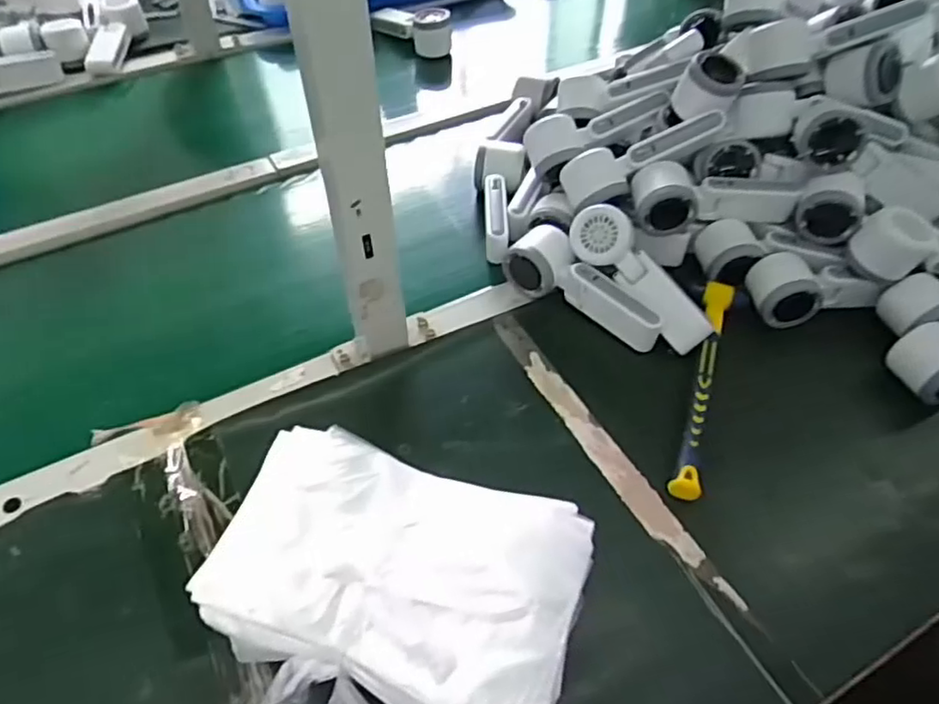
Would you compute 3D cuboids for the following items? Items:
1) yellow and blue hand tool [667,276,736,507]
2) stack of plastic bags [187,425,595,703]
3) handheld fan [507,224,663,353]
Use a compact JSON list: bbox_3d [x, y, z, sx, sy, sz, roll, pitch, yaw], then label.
[{"bbox_3d":[0.209,0.029,0.601,0.023,0.035,0.235,16,52,12],"label":"yellow and blue hand tool"},{"bbox_3d":[-0.048,0.165,0.452,0.234,0.066,0.185,13,53,6],"label":"stack of plastic bags"},{"bbox_3d":[0.111,-0.062,0.645,0.166,0.048,0.052,34,58,24],"label":"handheld fan"}]

